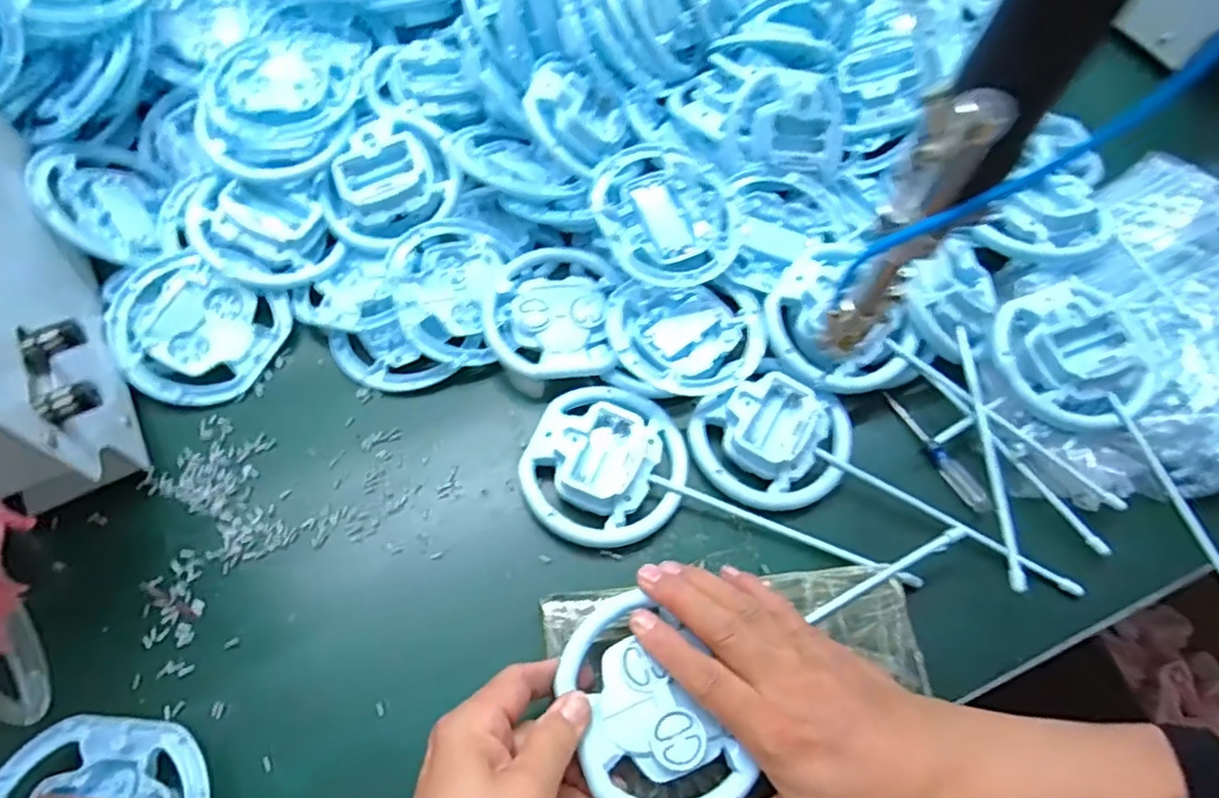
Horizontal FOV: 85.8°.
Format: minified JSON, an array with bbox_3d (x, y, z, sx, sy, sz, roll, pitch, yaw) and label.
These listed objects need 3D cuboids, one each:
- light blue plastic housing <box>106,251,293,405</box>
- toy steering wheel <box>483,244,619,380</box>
[{"bbox_3d":[-0.276,-0.049,0.439,0.102,0.016,0.101,26,71,-8],"label":"light blue plastic housing"},{"bbox_3d":[-0.041,-0.057,0.458,0.087,0.030,0.099,2,63,-3],"label":"toy steering wheel"}]

